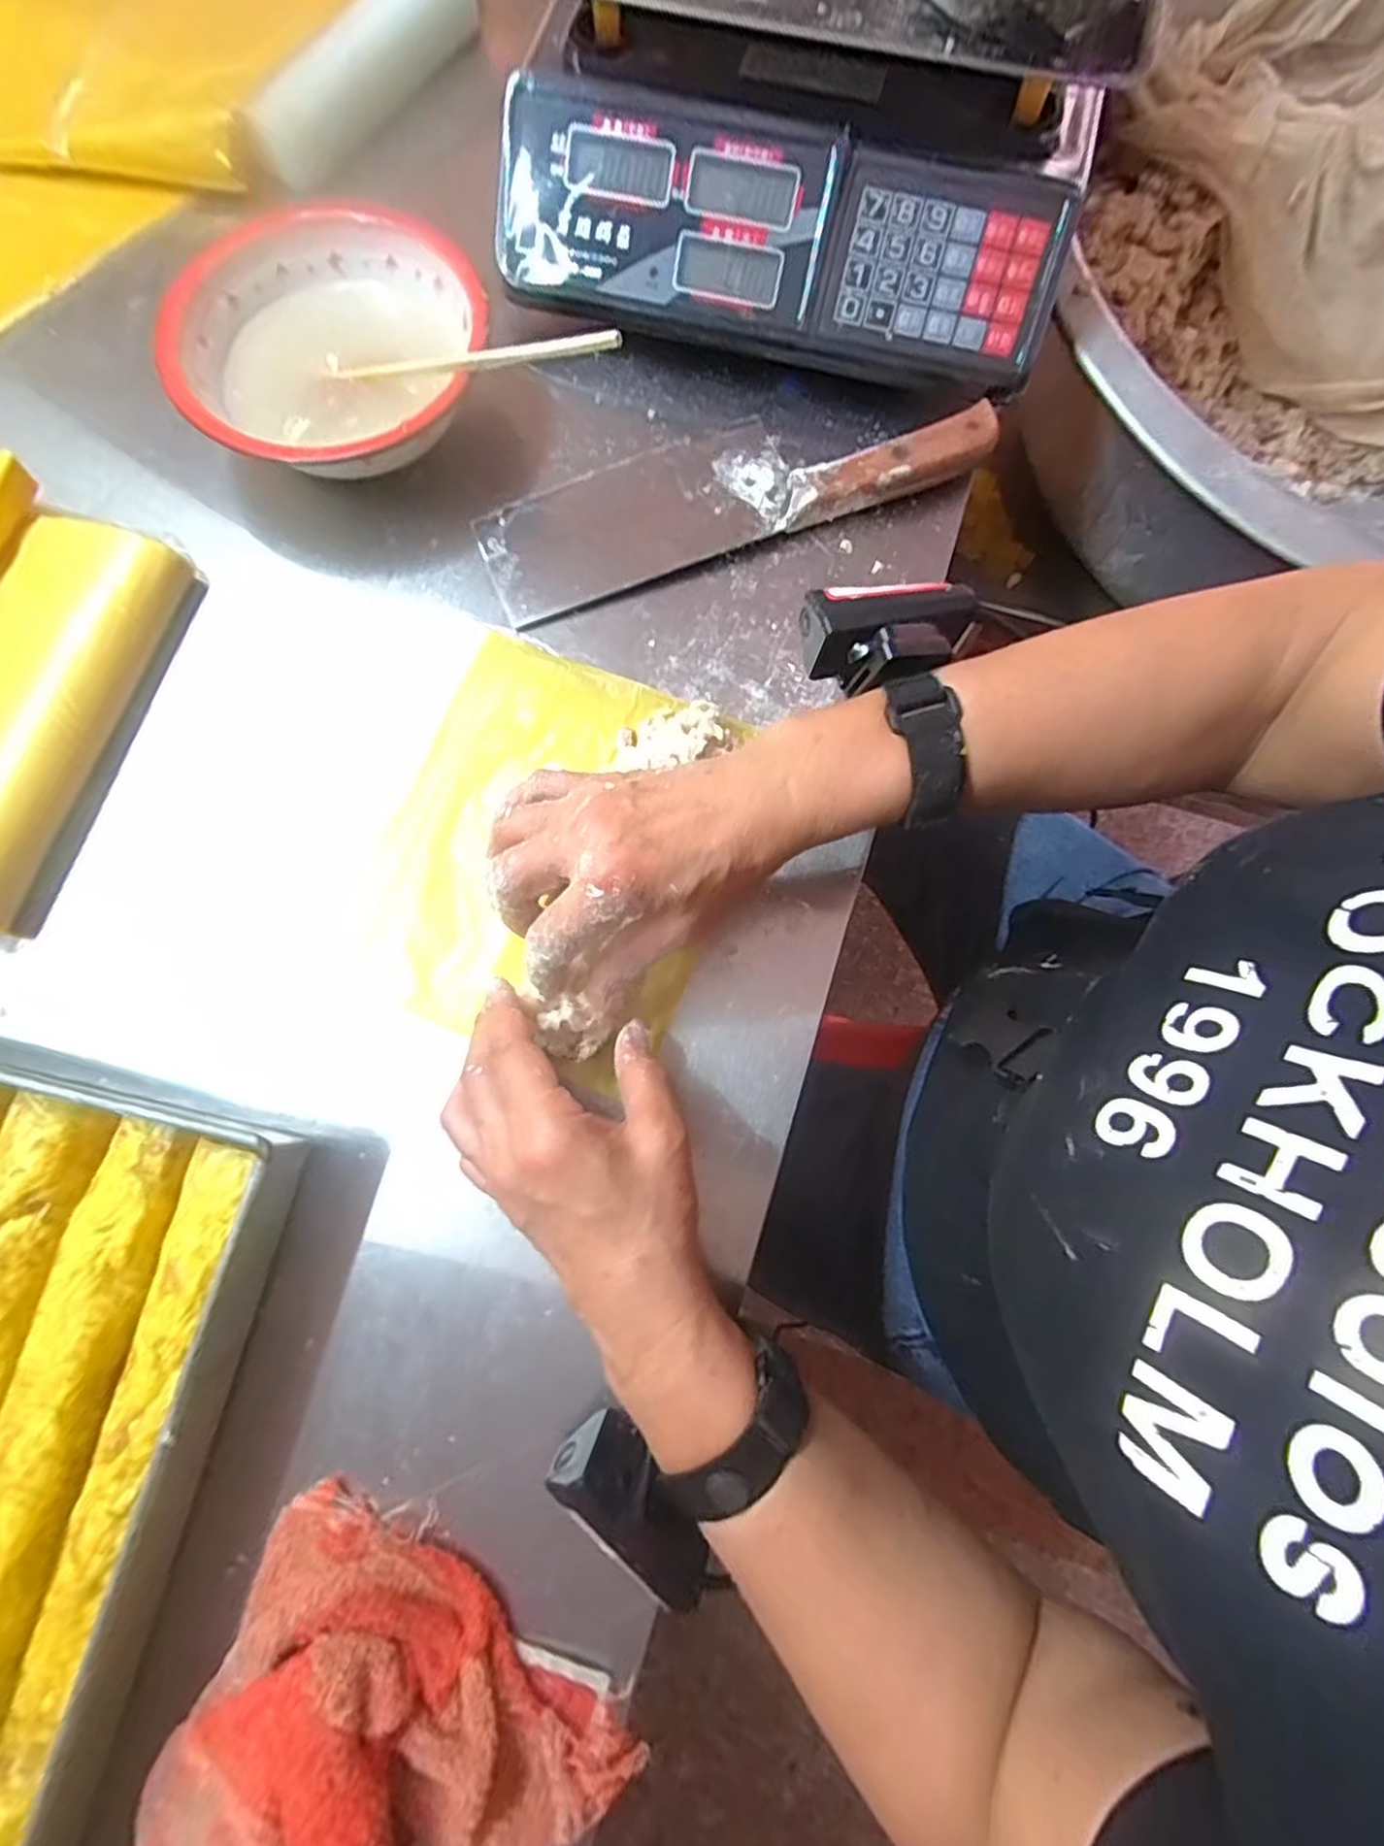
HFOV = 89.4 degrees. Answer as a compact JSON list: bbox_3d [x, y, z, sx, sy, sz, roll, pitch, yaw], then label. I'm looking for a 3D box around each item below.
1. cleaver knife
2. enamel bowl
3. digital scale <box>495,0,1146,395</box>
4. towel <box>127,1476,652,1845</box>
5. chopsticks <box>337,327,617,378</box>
[{"bbox_3d":[0.024,-0.256,0.405,0.292,0.027,0.082,-19,78,-6],"label":"cleaver knife"},{"bbox_3d":[-0.196,-0.316,0.397,0.162,0.054,0.166,0,77,-1],"label":"enamel bowl"},{"bbox_3d":[0.073,-0.495,0.414,0.313,0.116,0.300,14,77,2],"label":"digital scale"},{"bbox_3d":[-0.125,0.329,0.250,0.167,0.058,0.151,33,78,6],"label":"towel"},{"bbox_3d":[-0.116,-0.293,0.363,0.192,0.010,0.014,17,76,25],"label":"chopsticks"}]

